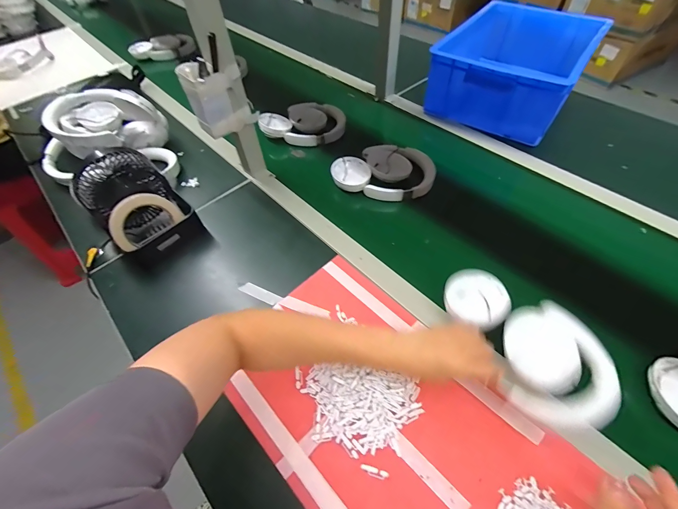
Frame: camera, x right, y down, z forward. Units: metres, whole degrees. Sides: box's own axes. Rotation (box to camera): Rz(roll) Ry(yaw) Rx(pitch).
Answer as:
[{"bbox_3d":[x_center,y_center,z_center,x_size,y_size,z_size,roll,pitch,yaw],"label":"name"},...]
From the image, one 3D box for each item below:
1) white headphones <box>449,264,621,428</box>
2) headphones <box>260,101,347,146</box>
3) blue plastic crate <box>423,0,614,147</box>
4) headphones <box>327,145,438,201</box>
[{"bbox_3d":[0.236,0.099,0.409,0.137,0.052,0.224,-16,54,-9],"label":"white headphones"},{"bbox_3d":[-0.091,-0.331,0.794,0.204,0.038,0.148,-17,54,-10],"label":"headphones"},{"bbox_3d":[0.438,-0.474,0.804,0.298,0.139,0.385,30,60,22],"label":"blue plastic crate"},{"bbox_3d":[0.093,-0.181,0.674,0.207,0.039,0.138,6,54,7],"label":"headphones"}]

